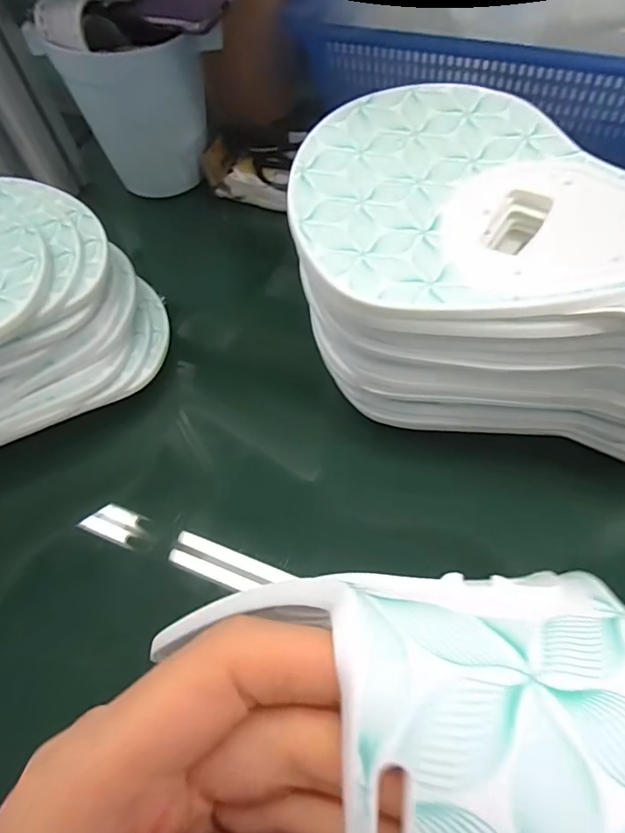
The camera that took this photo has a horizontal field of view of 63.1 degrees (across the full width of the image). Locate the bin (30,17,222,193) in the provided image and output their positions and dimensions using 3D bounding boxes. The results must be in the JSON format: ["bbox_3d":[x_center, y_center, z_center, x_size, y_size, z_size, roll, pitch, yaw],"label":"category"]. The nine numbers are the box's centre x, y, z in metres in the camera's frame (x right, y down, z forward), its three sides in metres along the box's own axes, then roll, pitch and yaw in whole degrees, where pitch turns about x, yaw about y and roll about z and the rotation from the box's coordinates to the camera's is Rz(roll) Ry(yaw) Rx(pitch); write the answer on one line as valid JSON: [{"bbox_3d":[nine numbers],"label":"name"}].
[{"bbox_3d":[-0.162,-0.300,0.499,0.125,0.149,0.105,-35,63,-15],"label":"bin"}]

